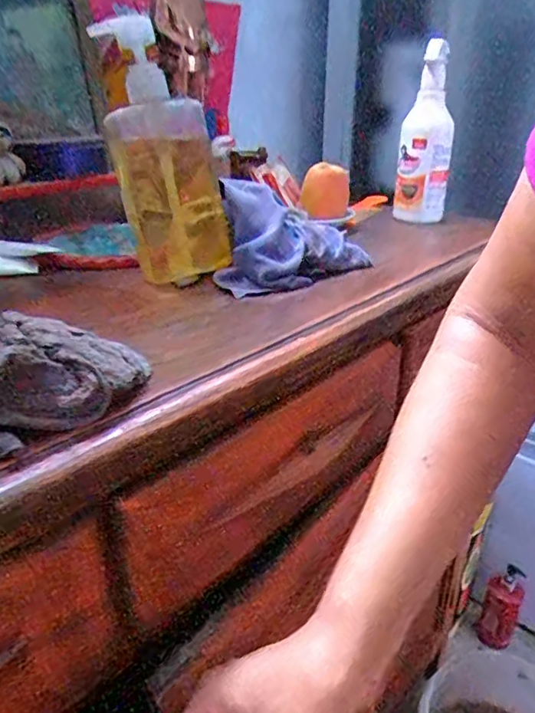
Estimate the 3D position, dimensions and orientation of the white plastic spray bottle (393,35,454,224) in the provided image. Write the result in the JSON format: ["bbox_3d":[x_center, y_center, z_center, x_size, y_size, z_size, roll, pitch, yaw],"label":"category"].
[{"bbox_3d":[0.218,-0.296,0.753,0.070,0.214,0.064,8,28,13],"label":"white plastic spray bottle"}]

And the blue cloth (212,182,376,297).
[{"bbox_3d":[0.017,-0.124,0.556,0.161,0.079,0.085,-16,32,-30],"label":"blue cloth"}]

